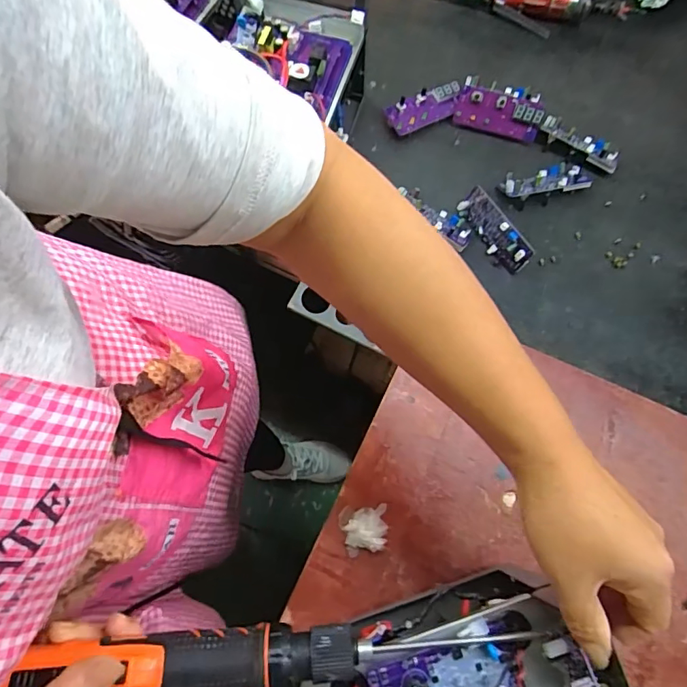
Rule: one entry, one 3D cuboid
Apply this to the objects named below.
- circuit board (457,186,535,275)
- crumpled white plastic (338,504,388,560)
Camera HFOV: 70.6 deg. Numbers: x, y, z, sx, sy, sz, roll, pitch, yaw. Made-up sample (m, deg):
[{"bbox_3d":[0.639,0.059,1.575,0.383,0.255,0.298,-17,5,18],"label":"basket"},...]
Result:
[{"bbox_3d":[0.191,-0.143,0.613,0.018,0.049,0.114,-27,75,-36],"label":"circuit board"},{"bbox_3d":[0.021,0.185,0.482,0.047,0.012,0.044,-7,73,-2],"label":"crumpled white plastic"}]

